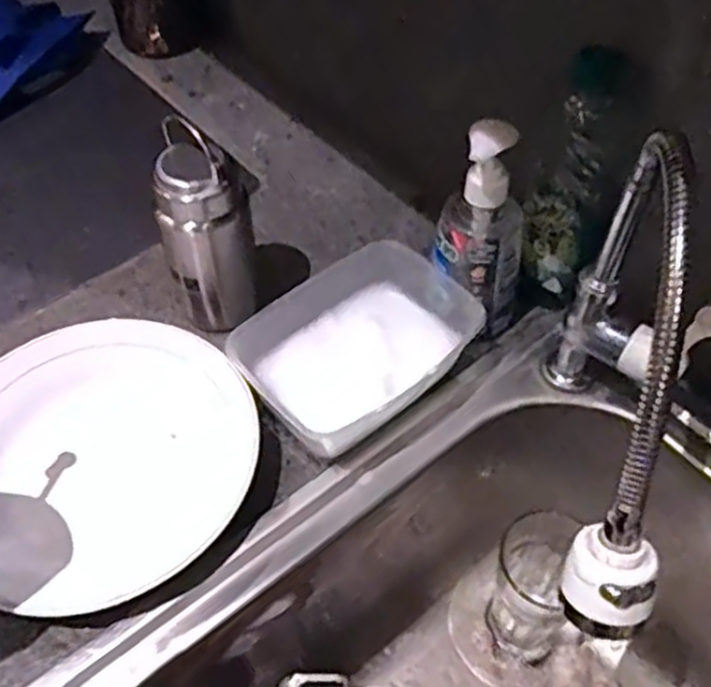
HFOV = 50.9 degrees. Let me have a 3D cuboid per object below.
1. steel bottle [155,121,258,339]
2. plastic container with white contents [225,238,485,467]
[{"bbox_3d":[-0.118,-0.088,0.596,0.069,0.164,0.063,-15,53,-10],"label":"steel bottle"},{"bbox_3d":[0.007,0.007,0.580,0.181,0.065,0.132,-35,59,-23],"label":"plastic container with white contents"}]

